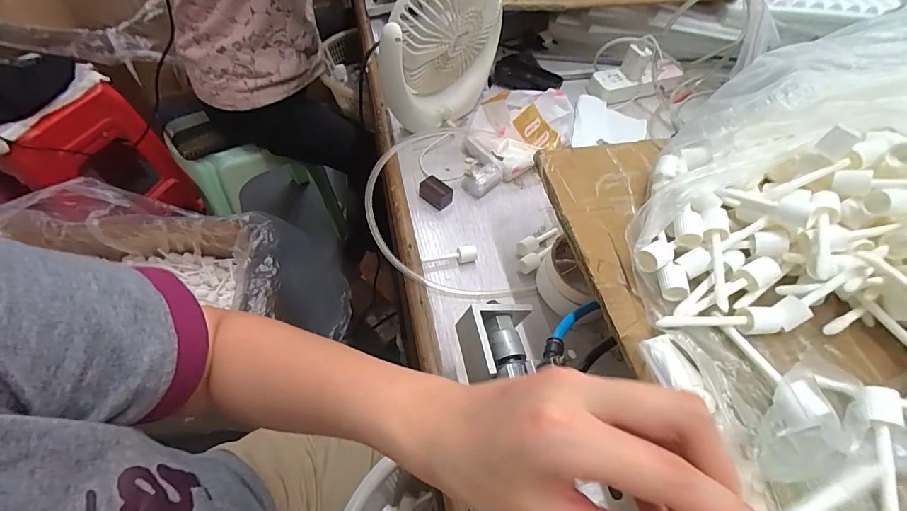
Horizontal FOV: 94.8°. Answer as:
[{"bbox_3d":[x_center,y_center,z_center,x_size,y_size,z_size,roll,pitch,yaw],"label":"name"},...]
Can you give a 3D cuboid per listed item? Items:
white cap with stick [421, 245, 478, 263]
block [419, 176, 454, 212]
[{"bbox_3d":[-0.004,0.003,0.481,0.065,0.018,0.014,-8,55,-10],"label":"white cap with stick"},{"bbox_3d":[-0.023,-0.080,0.532,0.025,0.026,0.044,-38,65,-27],"label":"block"}]

